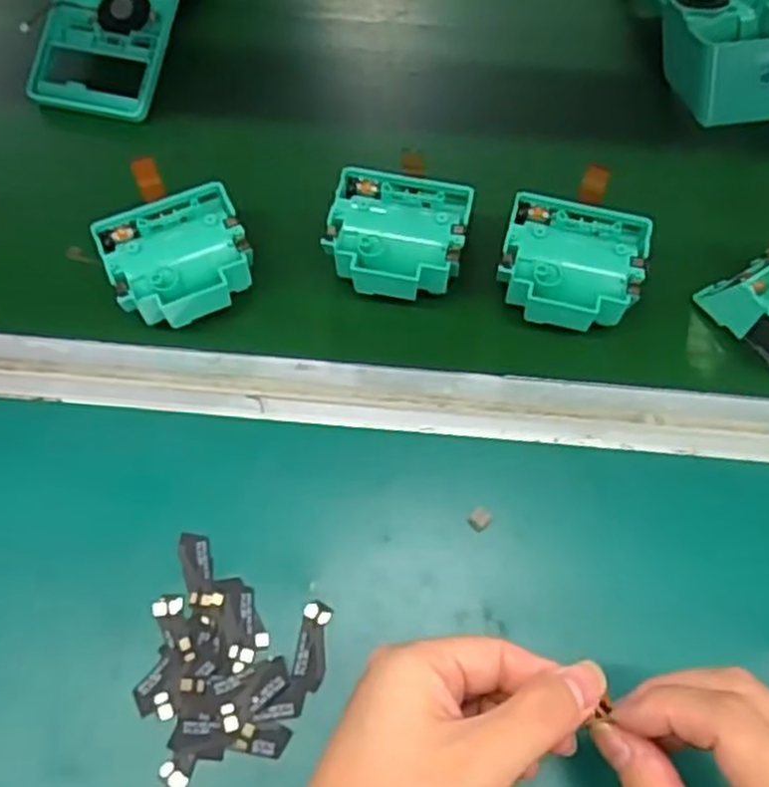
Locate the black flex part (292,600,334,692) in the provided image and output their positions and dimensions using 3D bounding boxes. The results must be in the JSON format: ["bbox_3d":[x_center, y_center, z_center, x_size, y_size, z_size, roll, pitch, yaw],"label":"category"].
[{"bbox_3d":[-0.033,0.114,0.347,0.014,0.004,0.038,6,66,3],"label":"black flex part"}]

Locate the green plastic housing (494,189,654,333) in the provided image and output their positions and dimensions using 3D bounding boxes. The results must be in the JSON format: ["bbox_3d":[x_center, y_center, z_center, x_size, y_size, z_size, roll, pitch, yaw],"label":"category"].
[{"bbox_3d":[0.100,-0.067,0.414,0.076,0.039,0.068,15,66,6],"label":"green plastic housing"}]

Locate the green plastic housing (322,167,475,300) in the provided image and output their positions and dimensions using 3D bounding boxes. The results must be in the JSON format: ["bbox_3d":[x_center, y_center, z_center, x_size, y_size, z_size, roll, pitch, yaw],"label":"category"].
[{"bbox_3d":[0.006,-0.084,0.425,0.079,0.039,0.070,12,66,5],"label":"green plastic housing"}]

